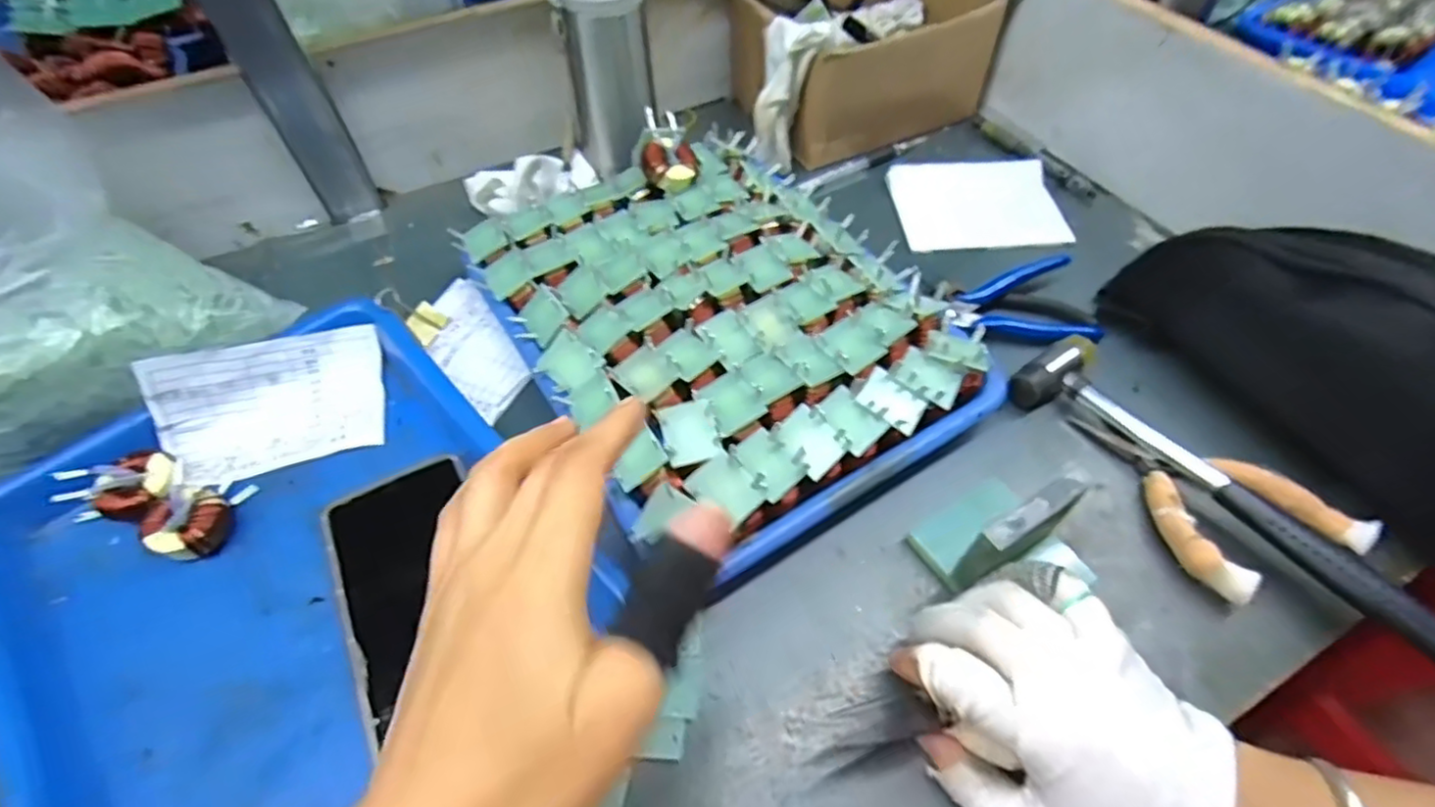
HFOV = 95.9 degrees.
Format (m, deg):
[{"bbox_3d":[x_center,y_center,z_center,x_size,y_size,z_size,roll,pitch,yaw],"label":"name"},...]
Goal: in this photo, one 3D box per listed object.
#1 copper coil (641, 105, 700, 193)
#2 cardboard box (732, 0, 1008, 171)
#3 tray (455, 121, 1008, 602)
[{"bbox_3d":[-0.035,-0.186,0.478,0.041,0.022,0.059,1,74,-17],"label":"copper coil"},{"bbox_3d":[0.129,-0.323,0.589,0.209,0.094,0.169,-18,55,-12],"label":"cardboard box"},{"bbox_3d":[-0.004,-0.060,0.430,0.244,0.050,0.320,-29,58,-19],"label":"tray"}]

